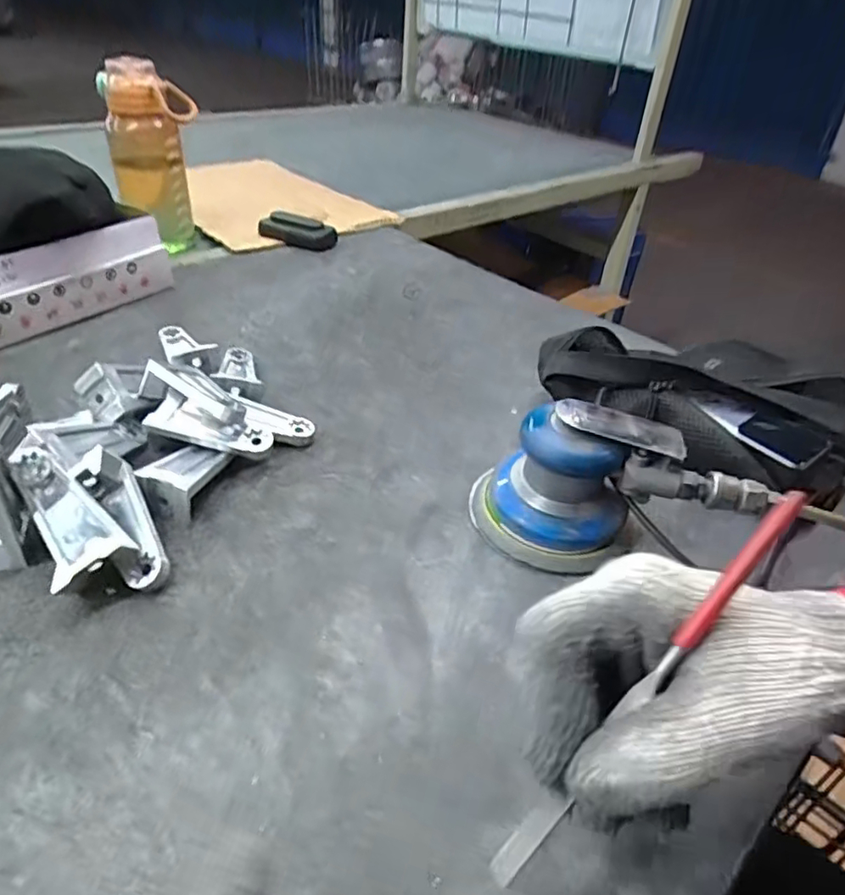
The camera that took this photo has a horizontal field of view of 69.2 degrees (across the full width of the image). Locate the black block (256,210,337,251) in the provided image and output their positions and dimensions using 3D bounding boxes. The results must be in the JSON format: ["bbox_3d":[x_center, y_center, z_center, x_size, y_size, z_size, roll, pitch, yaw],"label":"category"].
[{"bbox_3d":[-0.176,-0.301,0.851,0.110,0.039,0.033,10,38,6],"label":"black block"}]

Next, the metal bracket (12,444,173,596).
[{"bbox_3d":[-0.209,0.045,0.389,0.064,0.055,0.106,-20,44,-29],"label":"metal bracket"}]

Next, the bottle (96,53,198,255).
[{"bbox_3d":[-0.339,-0.370,0.783,0.106,0.199,0.070,-9,40,-18],"label":"bottle"}]

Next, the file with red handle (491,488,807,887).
[{"bbox_3d":[0.080,0.089,0.222,0.008,0.177,0.005,39,6,36],"label":"file with red handle"}]

